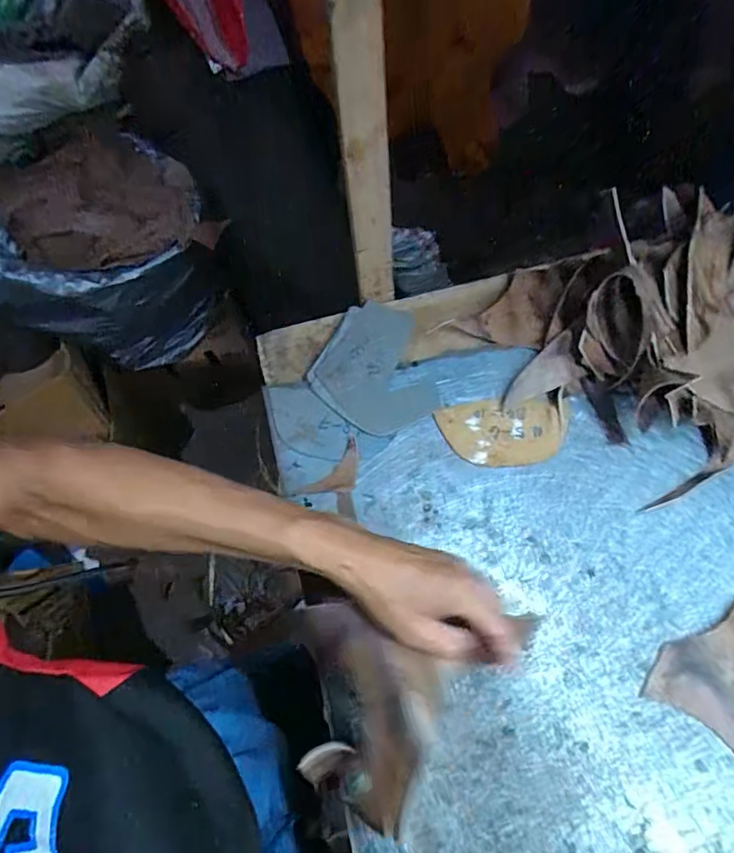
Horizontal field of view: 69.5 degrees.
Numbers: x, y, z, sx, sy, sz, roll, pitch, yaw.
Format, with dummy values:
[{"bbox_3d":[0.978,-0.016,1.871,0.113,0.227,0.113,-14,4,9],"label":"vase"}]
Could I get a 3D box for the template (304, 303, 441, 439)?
[{"bbox_3d":[0.002,-0.061,0.548,0.116,0.007,0.144,-13,70,-6],"label":"template"}]

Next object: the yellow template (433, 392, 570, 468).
[{"bbox_3d":[0.136,0.005,0.519,0.126,0.004,0.067,-6,72,0],"label":"yellow template"}]

